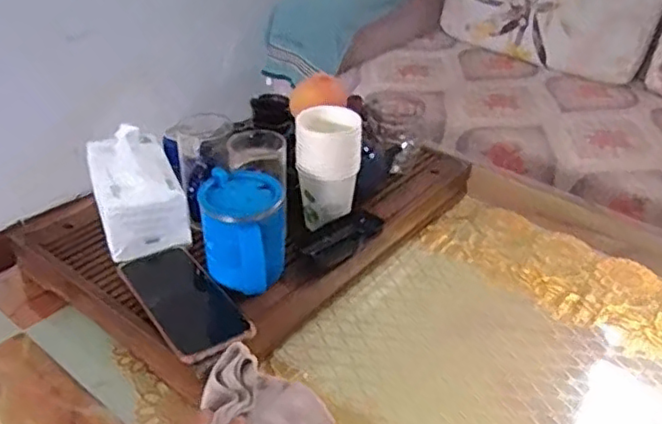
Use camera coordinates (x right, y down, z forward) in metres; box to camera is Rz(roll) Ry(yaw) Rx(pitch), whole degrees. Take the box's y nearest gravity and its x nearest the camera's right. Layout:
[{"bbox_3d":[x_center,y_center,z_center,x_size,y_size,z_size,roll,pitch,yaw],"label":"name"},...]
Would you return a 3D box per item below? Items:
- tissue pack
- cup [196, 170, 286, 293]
[{"bbox_3d":[-0.215,-0.022,0.699,0.088,0.111,0.086,-15,38,-25],"label":"tissue pack"},{"bbox_3d":[-0.089,0.021,0.647,0.087,0.096,0.083,5,31,-3],"label":"cup"}]

